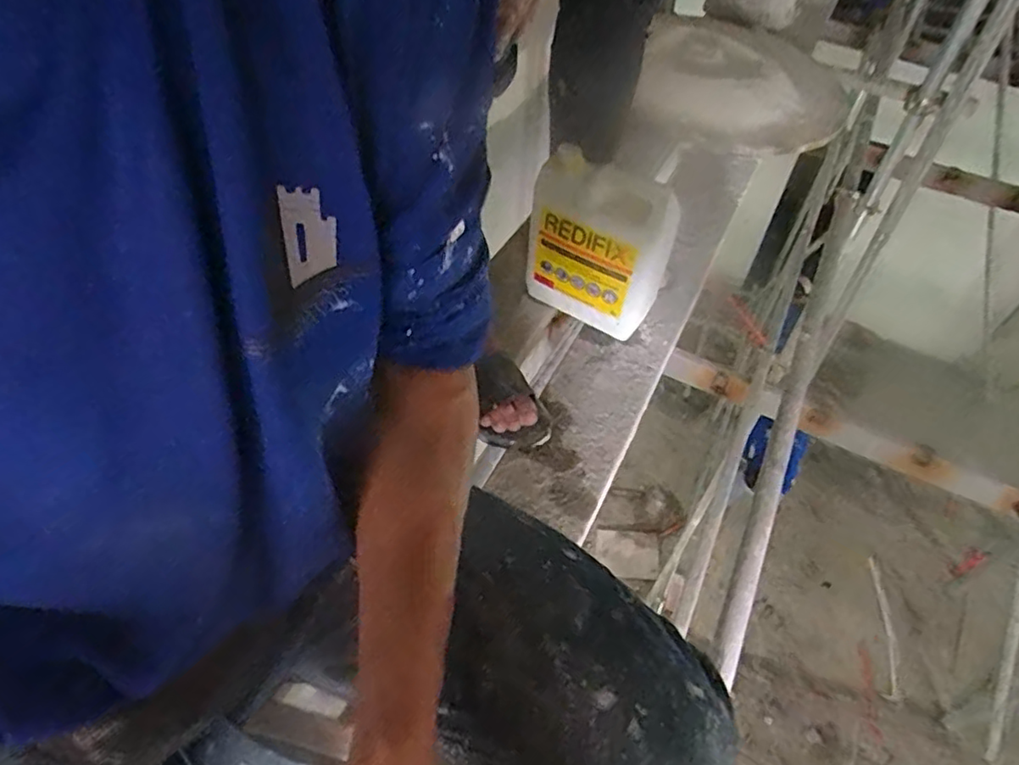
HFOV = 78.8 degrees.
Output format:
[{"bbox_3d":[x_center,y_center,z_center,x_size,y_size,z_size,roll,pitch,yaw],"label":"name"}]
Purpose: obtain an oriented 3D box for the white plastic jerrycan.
[{"bbox_3d":[0.150,-0.218,0.988,0.210,0.273,0.132,27,54,18],"label":"white plastic jerrycan"}]

